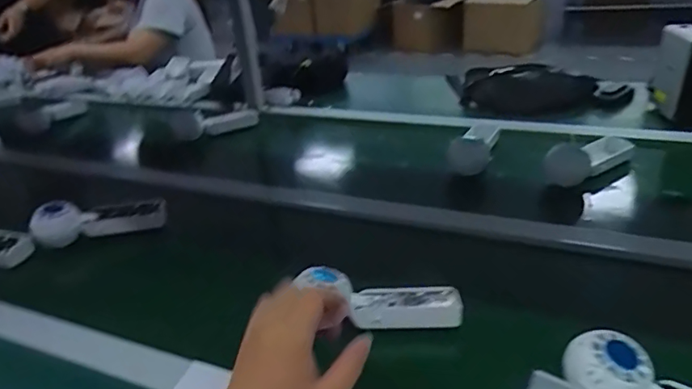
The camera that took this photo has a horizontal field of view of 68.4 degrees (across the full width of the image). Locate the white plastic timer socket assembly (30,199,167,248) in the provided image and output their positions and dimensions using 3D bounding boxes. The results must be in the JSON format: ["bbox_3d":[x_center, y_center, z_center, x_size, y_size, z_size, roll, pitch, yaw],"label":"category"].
[{"bbox_3d":[-0.355,0.033,0.731,0.178,0.056,0.035,-10,30,-7],"label":"white plastic timer socket assembly"}]

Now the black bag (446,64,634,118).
[{"bbox_3d":[0.413,-0.224,1.098,0.344,0.088,0.096,8,32,23],"label":"black bag"}]

